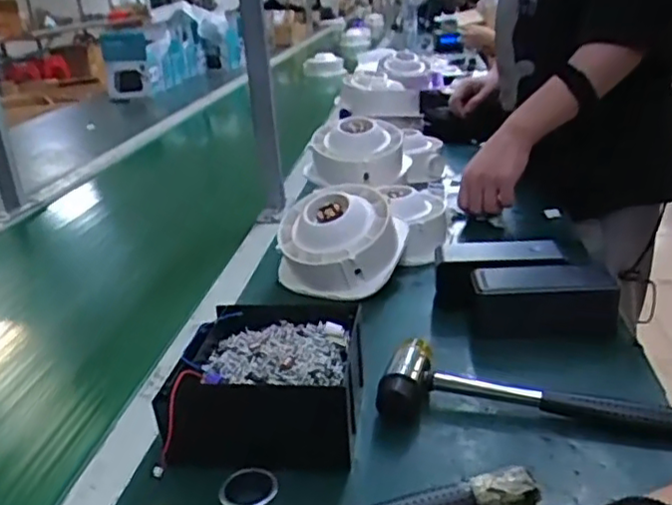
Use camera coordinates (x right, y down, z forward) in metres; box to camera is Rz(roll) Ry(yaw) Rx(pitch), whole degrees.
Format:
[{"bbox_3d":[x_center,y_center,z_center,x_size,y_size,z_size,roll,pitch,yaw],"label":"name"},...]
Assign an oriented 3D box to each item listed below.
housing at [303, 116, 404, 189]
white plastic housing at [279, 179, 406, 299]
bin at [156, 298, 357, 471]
[{"bbox_3d":[0.028,-0.146,0.954,0.136,0.081,0.112,0,23,6],"label":"housing"},{"bbox_3d":[0.007,-0.014,0.747,0.146,0.092,0.121,-2,23,2],"label":"white plastic housing"},{"bbox_3d":[-0.051,0.101,0.508,0.138,0.064,0.140,0,23,7],"label":"bin"}]

